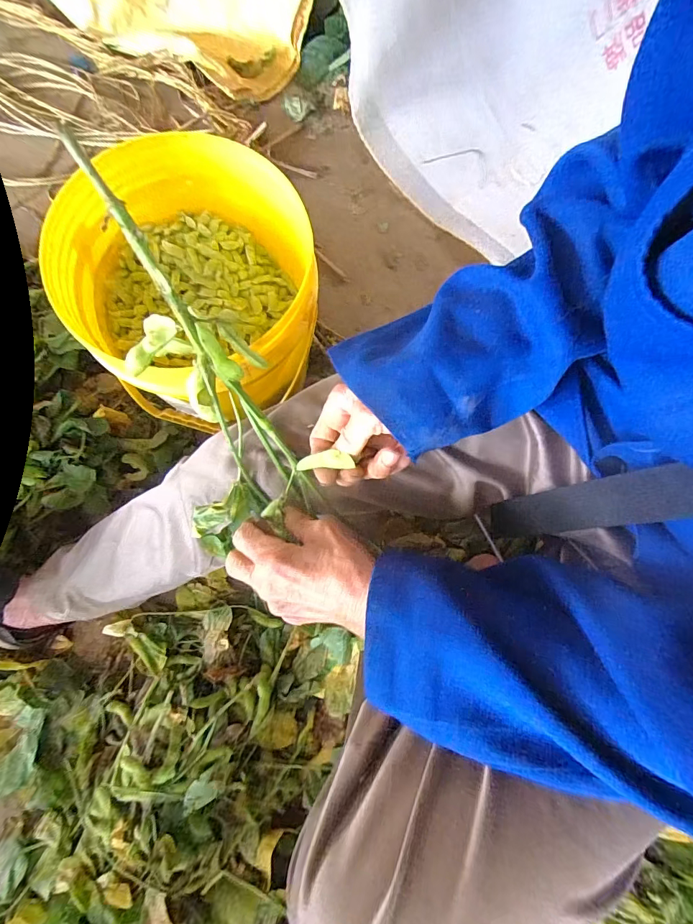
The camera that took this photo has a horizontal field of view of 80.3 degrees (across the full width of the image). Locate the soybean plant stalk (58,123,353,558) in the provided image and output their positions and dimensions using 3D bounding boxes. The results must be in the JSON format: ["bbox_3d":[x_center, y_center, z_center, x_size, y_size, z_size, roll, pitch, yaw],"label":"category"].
[{"bbox_3d":[-0.101,-0.068,0.307,0.128,0.069,0.296,-20,112,-6],"label":"soybean plant stalk"}]

